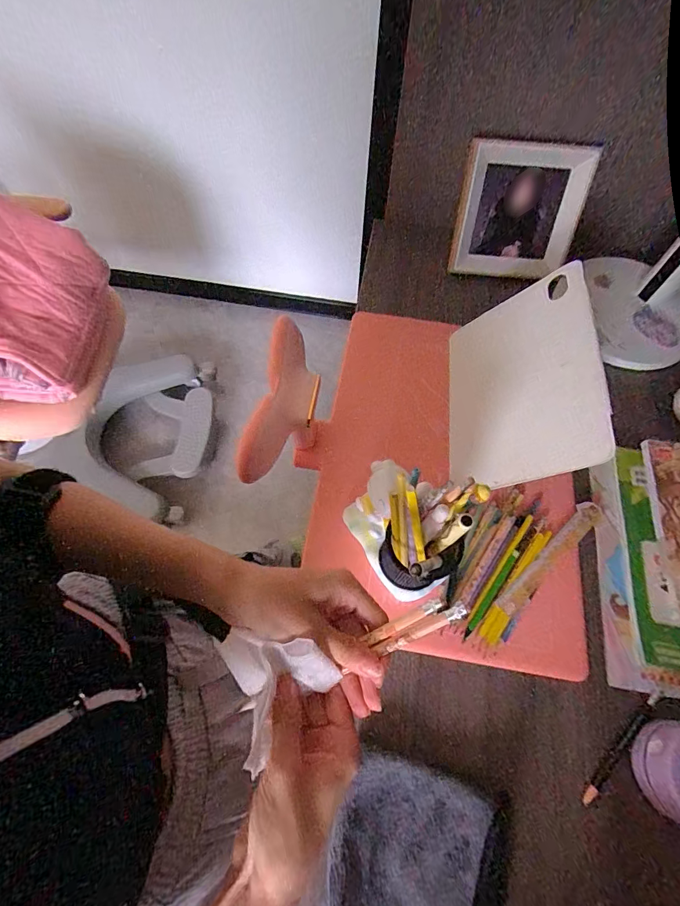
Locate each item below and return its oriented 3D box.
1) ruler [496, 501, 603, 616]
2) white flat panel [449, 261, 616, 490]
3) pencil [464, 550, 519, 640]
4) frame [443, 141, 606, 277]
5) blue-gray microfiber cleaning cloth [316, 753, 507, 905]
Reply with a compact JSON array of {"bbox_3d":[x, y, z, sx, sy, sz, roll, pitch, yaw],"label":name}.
[{"bbox_3d":[0.250,0.122,0.492,0.181,0.006,0.028,-40,80,-18],"label":"ruler"},{"bbox_3d":[0.215,-0.086,0.524,0.016,0.201,0.267,24,60,-28],"label":"white flat panel"},{"bbox_3d":[0.169,0.154,0.462,0.009,0.007,0.113,36,69,15],"label":"pencil"},{"bbox_3d":[0.278,-0.371,0.653,0.182,0.182,0.031,5,42,1],"label":"frame"},{"bbox_3d":[0.065,0.369,0.363,0.154,0.012,0.153,16,62,2],"label":"blue-gray microfiber cleaning cloth"}]

